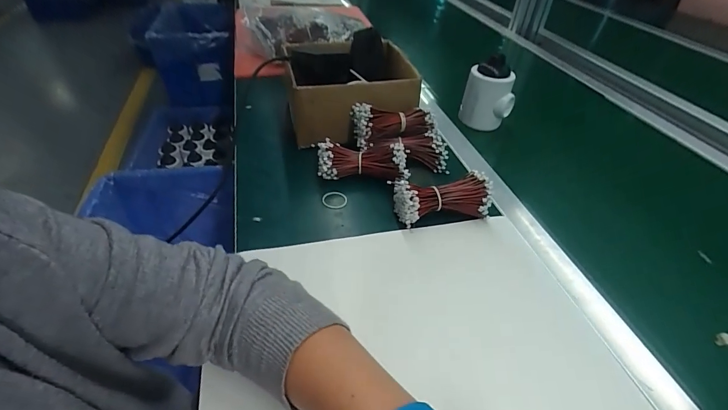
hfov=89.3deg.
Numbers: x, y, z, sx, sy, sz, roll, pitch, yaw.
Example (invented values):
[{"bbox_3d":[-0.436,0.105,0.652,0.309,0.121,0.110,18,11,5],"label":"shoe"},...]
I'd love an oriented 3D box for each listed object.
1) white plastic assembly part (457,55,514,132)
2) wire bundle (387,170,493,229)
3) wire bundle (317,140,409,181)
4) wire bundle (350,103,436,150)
[{"bbox_3d":[0.237,-0.212,0.702,0.089,0.111,0.089,11,47,8],"label":"white plastic assembly part"},{"bbox_3d":[0.102,-0.010,0.489,0.121,0.050,0.055,-8,44,-6],"label":"wire bundle"},{"bbox_3d":[-0.001,-0.065,0.543,0.133,0.052,0.055,4,47,2],"label":"wire bundle"},{"bbox_3d":[0.047,-0.128,0.570,0.129,0.054,0.050,-2,47,-4],"label":"wire bundle"}]

